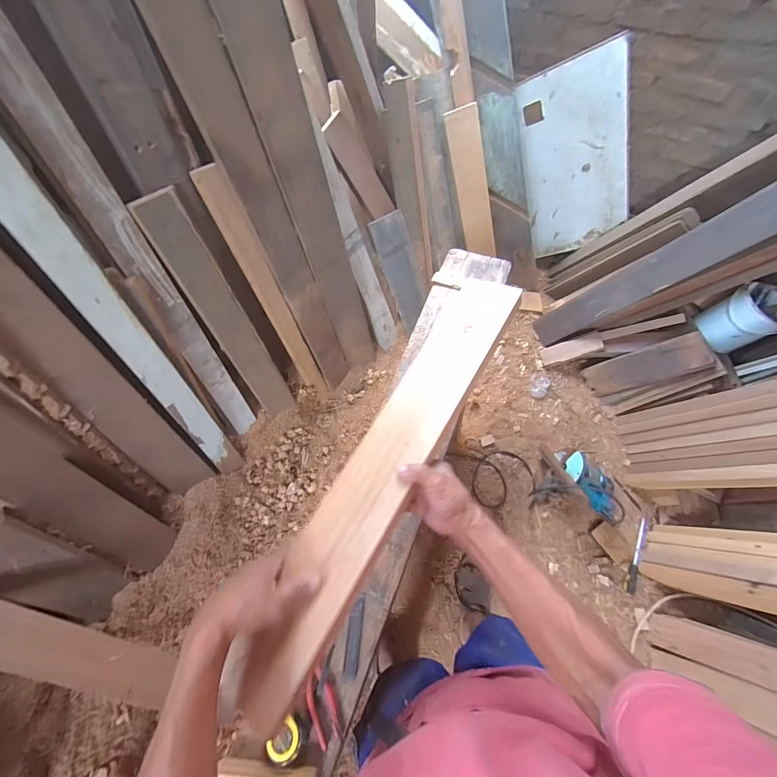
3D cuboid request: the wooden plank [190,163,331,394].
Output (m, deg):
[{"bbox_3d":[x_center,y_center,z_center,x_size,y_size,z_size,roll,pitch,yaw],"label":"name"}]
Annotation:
[{"bbox_3d":[-0.332,-0.236,1.056,0.066,0.767,0.032,-24,49,-8],"label":"wooden plank"}]

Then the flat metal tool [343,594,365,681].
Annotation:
[{"bbox_3d":[-0.064,0.465,0.659,0.028,0.010,0.127,4,69,3],"label":"flat metal tool"}]

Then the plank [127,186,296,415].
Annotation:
[{"bbox_3d":[-0.430,-0.167,0.983,0.107,0.694,0.022,-35,51,-19],"label":"plank"}]

